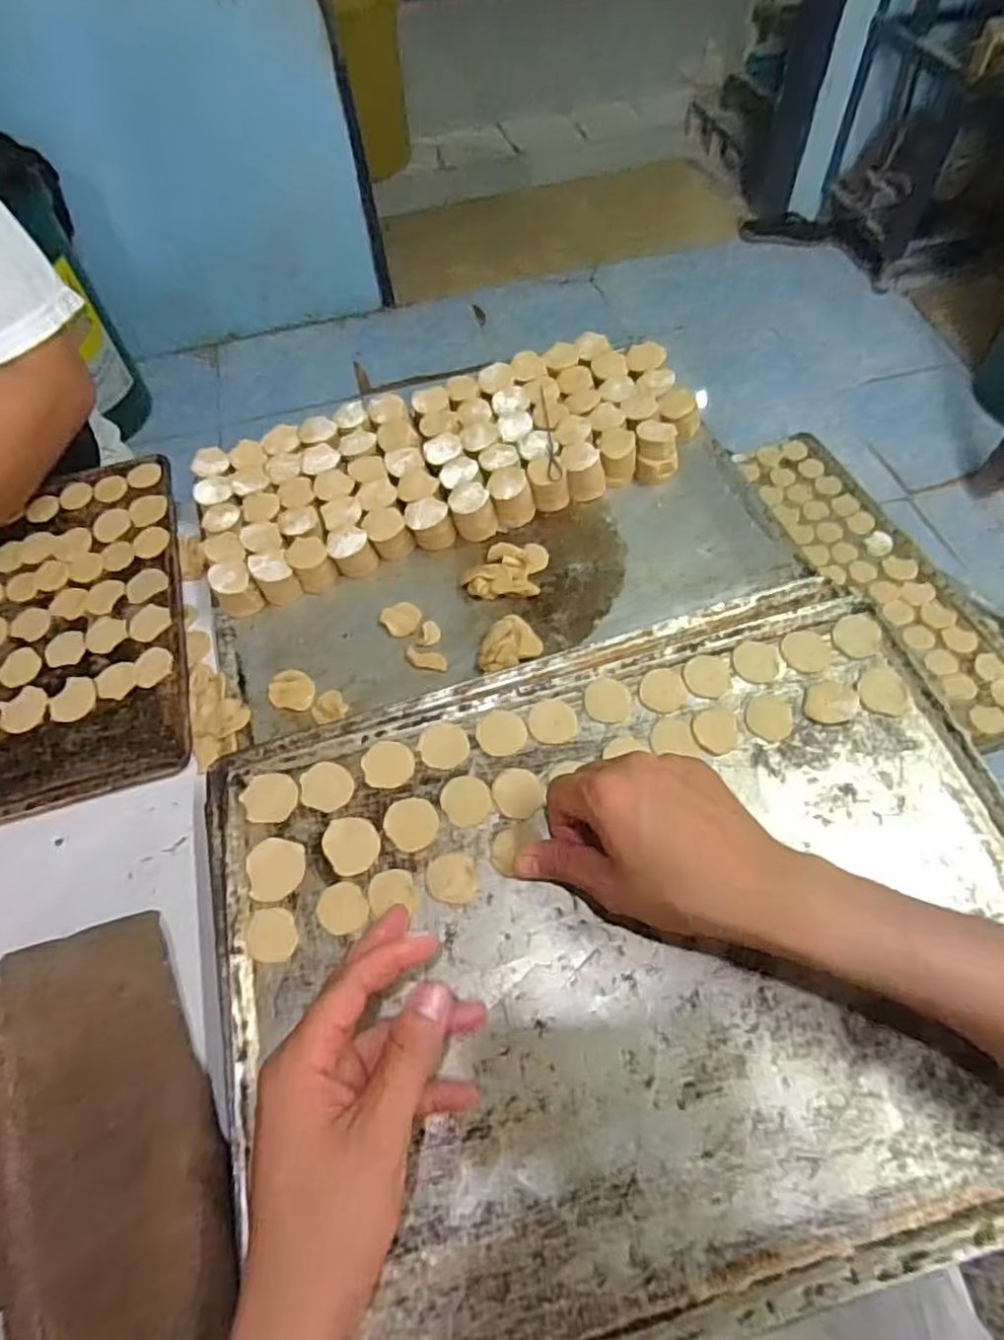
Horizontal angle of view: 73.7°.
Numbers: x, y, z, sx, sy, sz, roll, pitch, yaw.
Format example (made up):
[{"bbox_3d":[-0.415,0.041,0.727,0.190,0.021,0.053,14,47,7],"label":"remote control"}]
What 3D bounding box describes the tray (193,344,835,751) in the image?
[{"bbox_3d":[-0.017,-0.123,0.553,0.441,0.048,0.316,-18,60,-6],"label":"tray"}]

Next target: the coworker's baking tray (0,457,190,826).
[{"bbox_3d":[-0.480,-0.003,0.536,0.440,0.015,0.322,-14,60,-4],"label":"coworker's baking tray"}]

